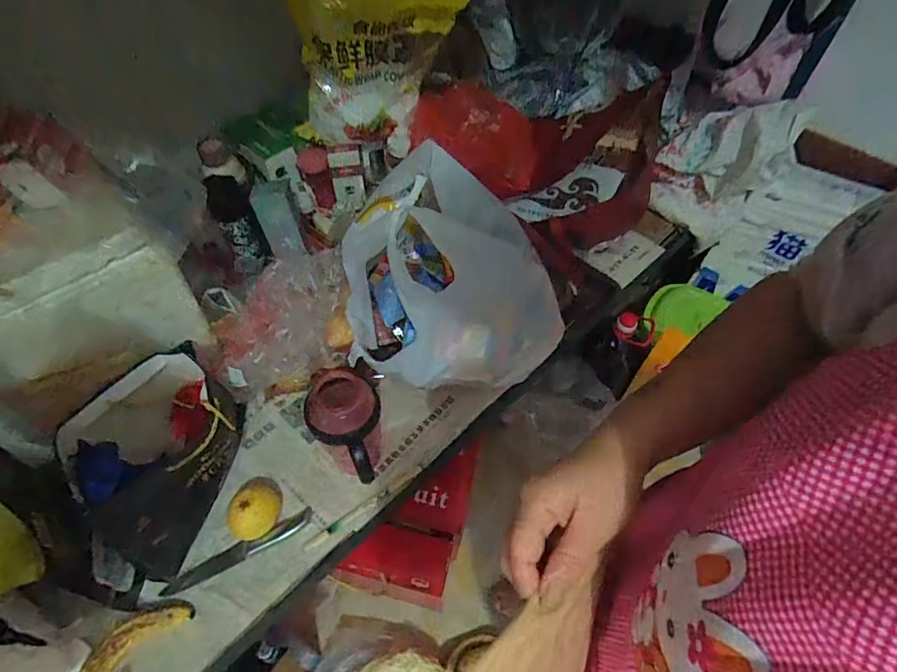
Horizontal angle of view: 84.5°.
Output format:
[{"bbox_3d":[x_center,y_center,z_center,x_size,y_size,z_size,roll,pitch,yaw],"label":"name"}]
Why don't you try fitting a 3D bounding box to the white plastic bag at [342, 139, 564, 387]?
[{"bbox_3d":[0.021,-0.102,0.852,0.384,0.278,0.309,-8,55,-7],"label":"white plastic bag"}]

